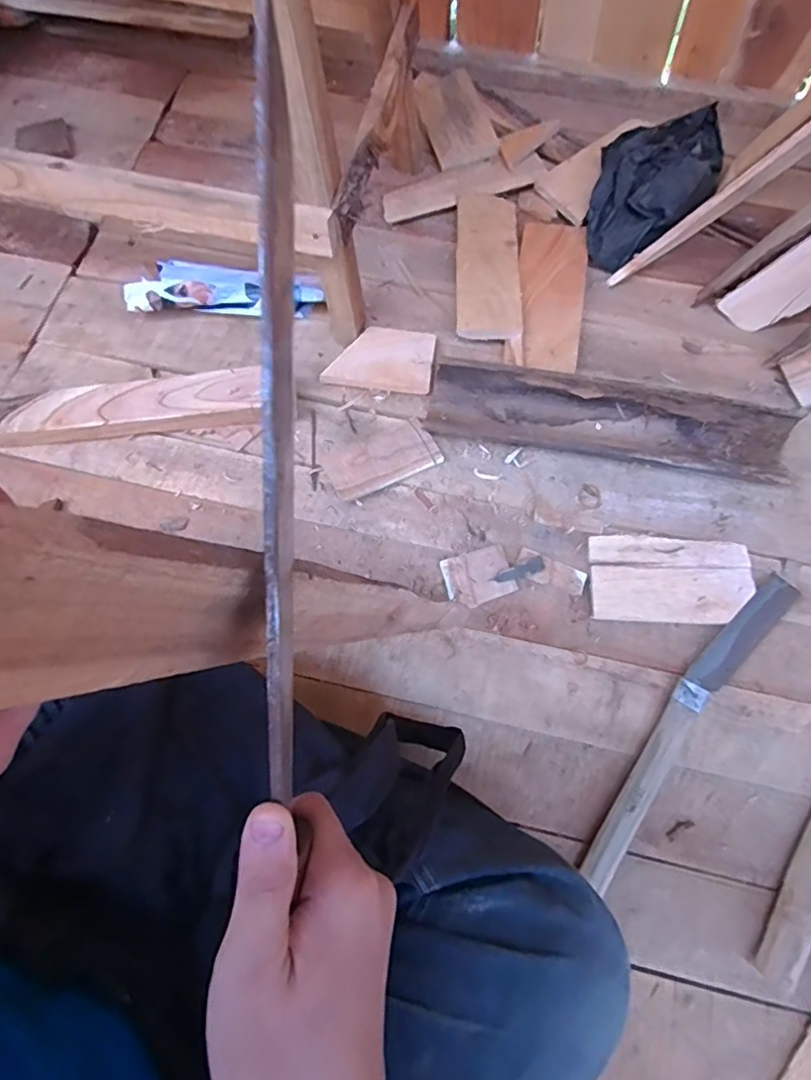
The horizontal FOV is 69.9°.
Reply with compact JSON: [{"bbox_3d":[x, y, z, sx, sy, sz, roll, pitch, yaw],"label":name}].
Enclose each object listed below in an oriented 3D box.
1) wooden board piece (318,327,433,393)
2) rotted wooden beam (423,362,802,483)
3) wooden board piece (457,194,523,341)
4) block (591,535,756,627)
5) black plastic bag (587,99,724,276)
[{"bbox_3d":[-0.032,-0.234,0.756,0.134,0.020,0.091,6,68,2],"label":"wooden board piece"},{"bbox_3d":[0.241,-0.138,0.698,0.419,0.060,0.085,10,69,4],"label":"rotted wooden beam"},{"bbox_3d":[0.114,-0.383,0.808,0.081,0.029,0.252,2,68,1],"label":"wooden board piece"},{"bbox_3d":[0.295,0.045,0.649,0.174,0.016,0.095,3,68,1],"label":"block"},{"bbox_3d":[0.343,-0.488,0.820,0.156,0.094,0.248,24,70,9],"label":"black plastic bag"}]

